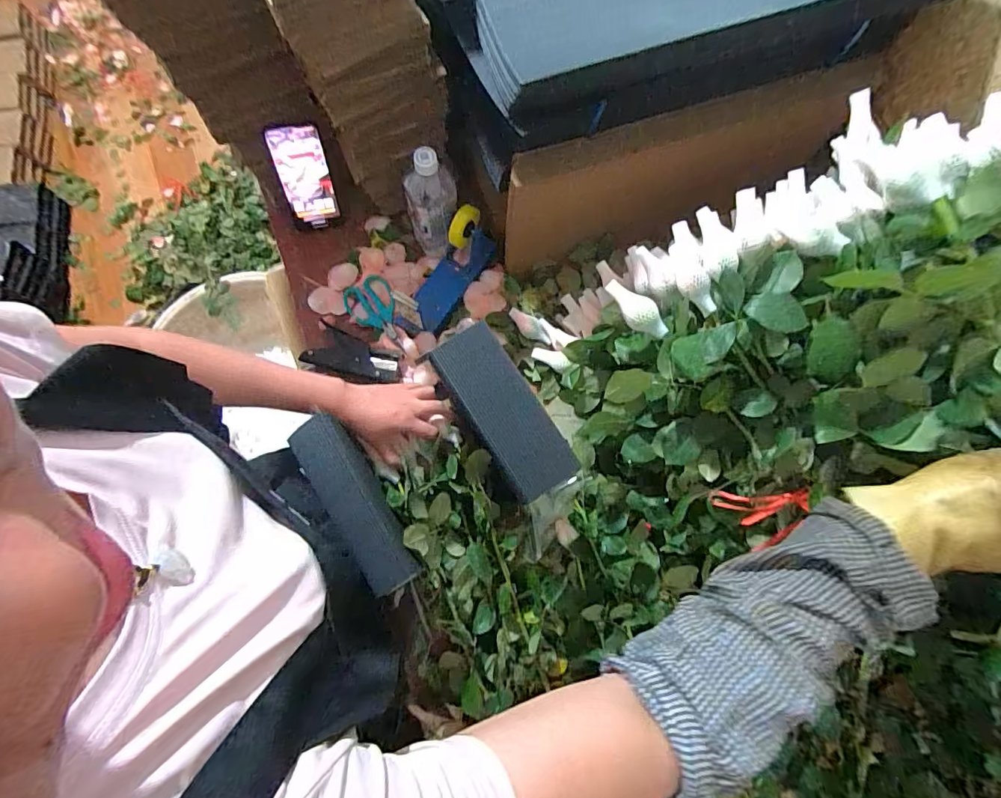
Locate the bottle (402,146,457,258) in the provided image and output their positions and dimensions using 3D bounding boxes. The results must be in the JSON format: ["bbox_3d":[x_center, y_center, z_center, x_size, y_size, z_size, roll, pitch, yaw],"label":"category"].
[{"bbox_3d":[-0.102,-0.288,0.677,0.076,0.185,0.064,-16,78,-5],"label":"bottle"}]

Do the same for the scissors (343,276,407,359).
[{"bbox_3d":[-0.200,-0.125,0.732,0.076,0.015,0.145,-19,78,-6],"label":"scissors"}]

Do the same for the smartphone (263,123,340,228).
[{"bbox_3d":[-0.298,-0.336,0.703,0.073,0.153,0.007,-17,55,-14],"label":"smartphone"}]

